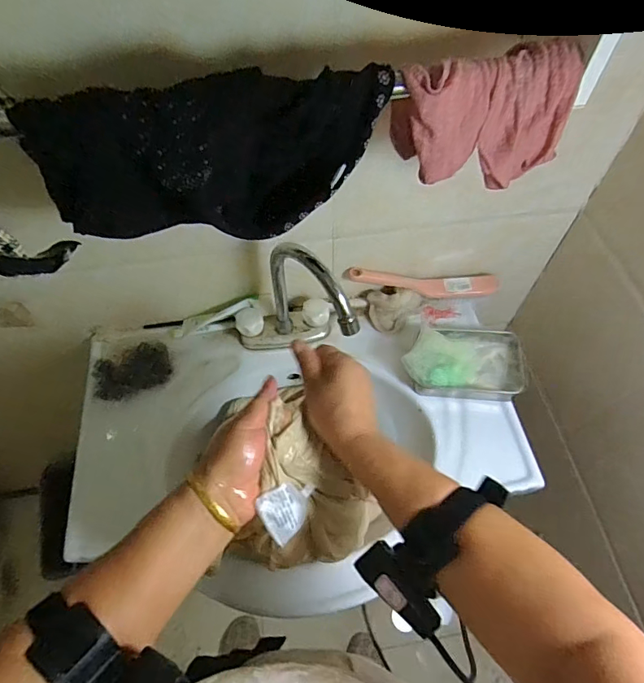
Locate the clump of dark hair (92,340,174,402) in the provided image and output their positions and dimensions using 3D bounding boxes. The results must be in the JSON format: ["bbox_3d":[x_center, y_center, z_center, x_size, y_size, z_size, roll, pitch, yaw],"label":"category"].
[{"bbox_3d":[-0.279,0.044,0.670,0.112,0.034,0.065,-19,61,-10],"label":"clump of dark hair"}]

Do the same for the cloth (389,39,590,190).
[{"bbox_3d":[0.131,-0.184,0.380,0.139,0.093,0.047,1,60,1],"label":"cloth"}]

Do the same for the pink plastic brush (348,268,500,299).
[{"bbox_3d":[0.162,-0.086,0.726,0.235,0.069,0.033,-4,60,-2],"label":"pink plastic brush"}]

